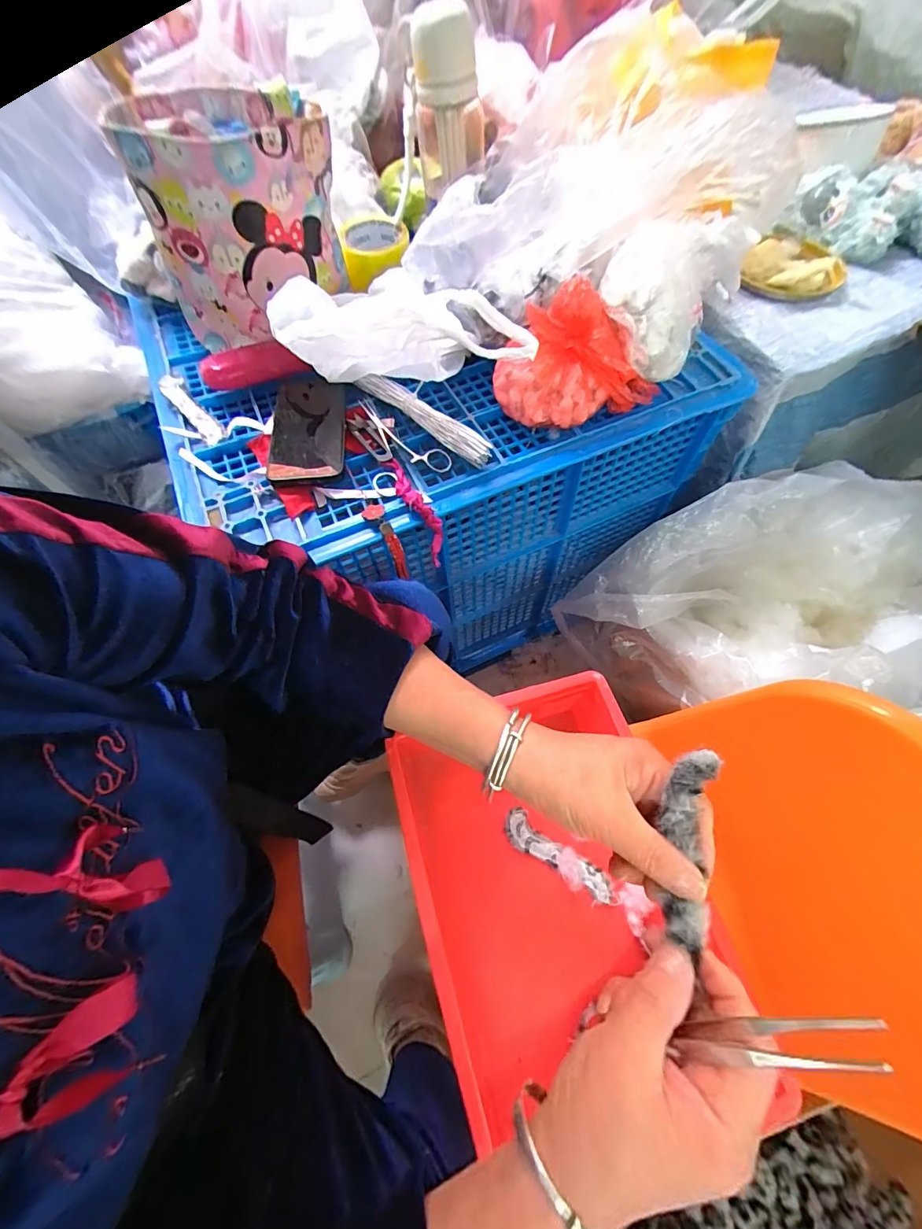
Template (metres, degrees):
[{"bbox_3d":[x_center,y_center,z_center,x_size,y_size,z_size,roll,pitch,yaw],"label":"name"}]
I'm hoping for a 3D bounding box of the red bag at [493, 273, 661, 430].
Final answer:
[{"bbox_3d":[0.121,-0.268,0.464,0.171,0.115,0.099,-7,64,-1],"label":"red bag"}]

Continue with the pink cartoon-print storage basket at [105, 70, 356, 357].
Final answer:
[{"bbox_3d":[-0.244,-0.441,0.494,0.209,0.182,0.152,-22,66,-8],"label":"pink cartoon-print storage basket"}]

